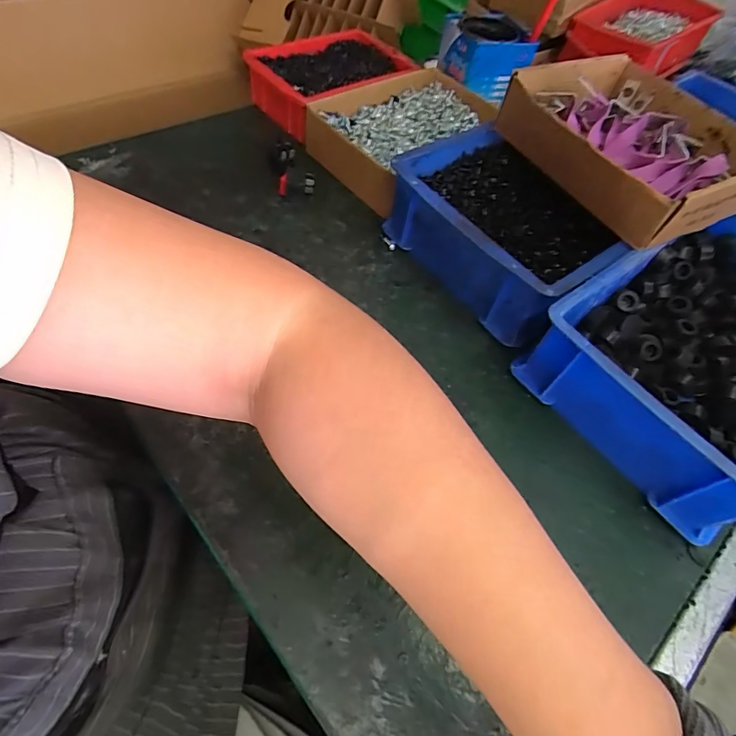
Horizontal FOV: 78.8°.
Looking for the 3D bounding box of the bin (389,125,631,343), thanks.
[{"bbox_3d":[0.137,-0.141,0.449,0.161,0.078,0.205,-32,67,-25],"label":"bin"}]

